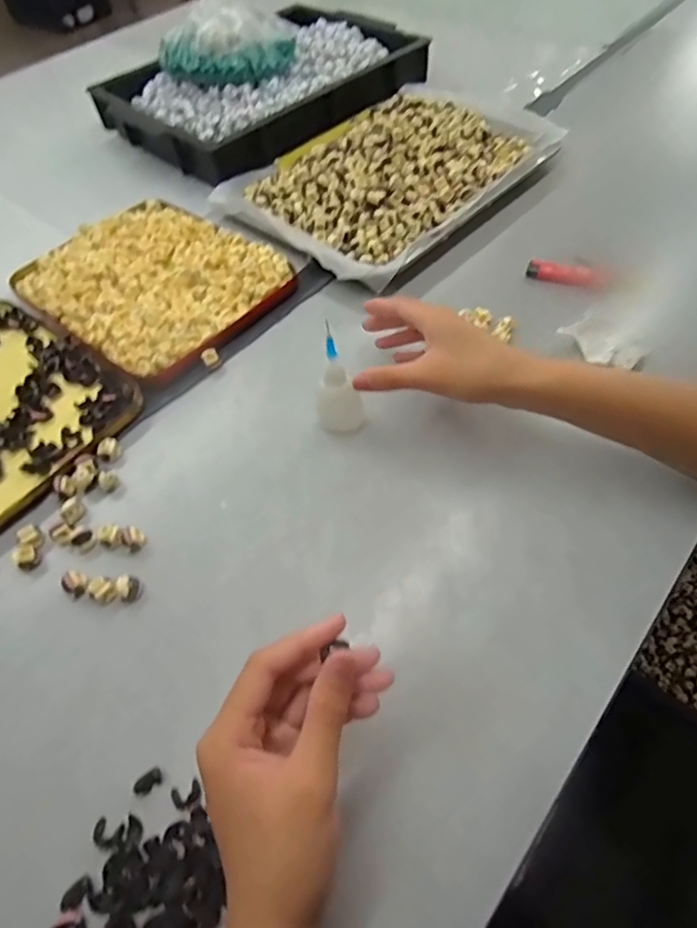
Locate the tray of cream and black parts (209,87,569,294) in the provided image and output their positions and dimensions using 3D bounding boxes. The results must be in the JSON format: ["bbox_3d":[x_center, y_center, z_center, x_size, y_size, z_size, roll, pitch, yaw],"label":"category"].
[{"bbox_3d":[0.053,-0.344,0.626,0.262,0.027,0.362,37,65,26],"label":"tray of cream and black parts"}]

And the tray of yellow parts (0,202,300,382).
[{"bbox_3d":[-0.196,-0.190,0.545,0.244,0.021,0.198,36,65,25],"label":"tray of yellow parts"}]

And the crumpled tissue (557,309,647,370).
[{"bbox_3d":[0.221,-0.106,0.468,0.066,0.017,0.038,37,65,26],"label":"crumpled tissue"}]

